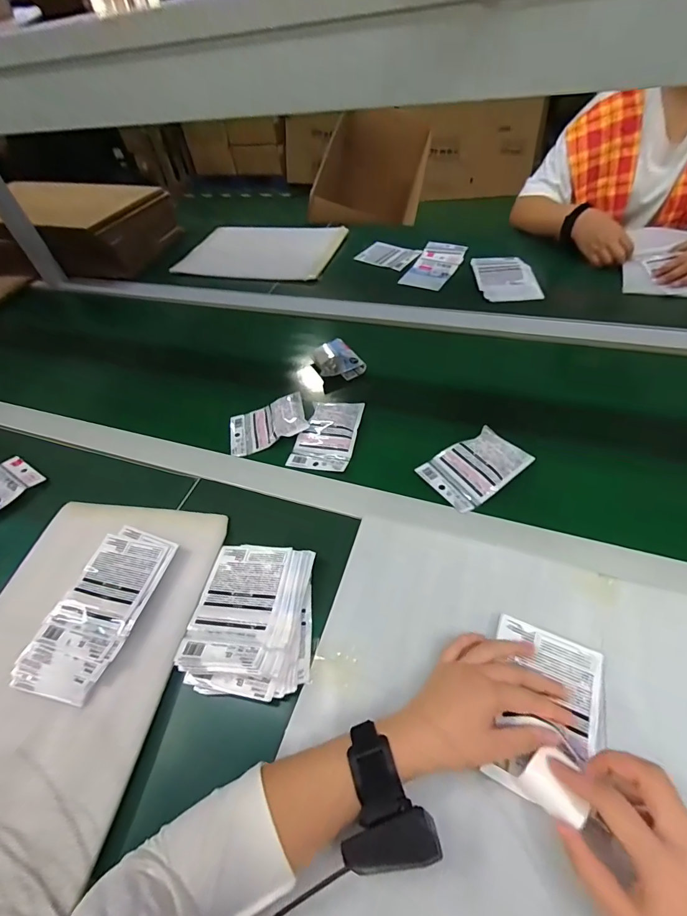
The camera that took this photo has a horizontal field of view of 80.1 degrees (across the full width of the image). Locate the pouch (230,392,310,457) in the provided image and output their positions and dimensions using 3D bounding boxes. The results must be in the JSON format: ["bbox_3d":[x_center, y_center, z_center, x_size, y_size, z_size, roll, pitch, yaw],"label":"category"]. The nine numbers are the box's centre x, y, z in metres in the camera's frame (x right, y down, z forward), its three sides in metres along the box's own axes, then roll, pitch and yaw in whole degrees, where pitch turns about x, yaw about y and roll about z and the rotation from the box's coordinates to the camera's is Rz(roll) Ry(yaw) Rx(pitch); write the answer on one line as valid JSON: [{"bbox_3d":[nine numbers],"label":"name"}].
[{"bbox_3d":[-0.125,-0.057,0.671,0.129,0.019,0.086,-26,57,8],"label":"pouch"}]

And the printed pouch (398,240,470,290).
[{"bbox_3d":[0.212,-0.445,0.938,0.101,0.005,0.200,19,58,21],"label":"printed pouch"}]

